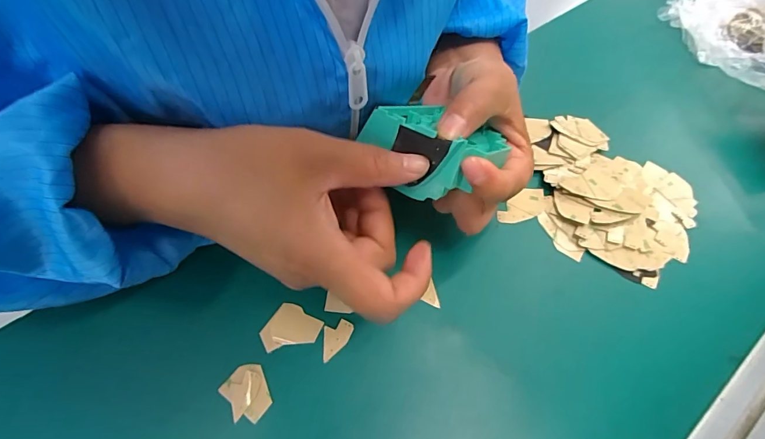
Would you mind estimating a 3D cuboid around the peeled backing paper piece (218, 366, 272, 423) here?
[{"bbox_3d":[-0.079,0.101,0.238,0.024,0.006,0.030,-23,54,-16],"label":"peeled backing paper piece"}]

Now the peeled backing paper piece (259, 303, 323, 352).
[{"bbox_3d":[-0.058,0.069,0.256,0.029,0.006,0.034,26,56,21],"label":"peeled backing paper piece"}]

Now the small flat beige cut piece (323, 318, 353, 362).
[{"bbox_3d":[-0.031,0.073,0.256,0.015,0.004,0.026,40,69,17],"label":"small flat beige cut piece"}]

